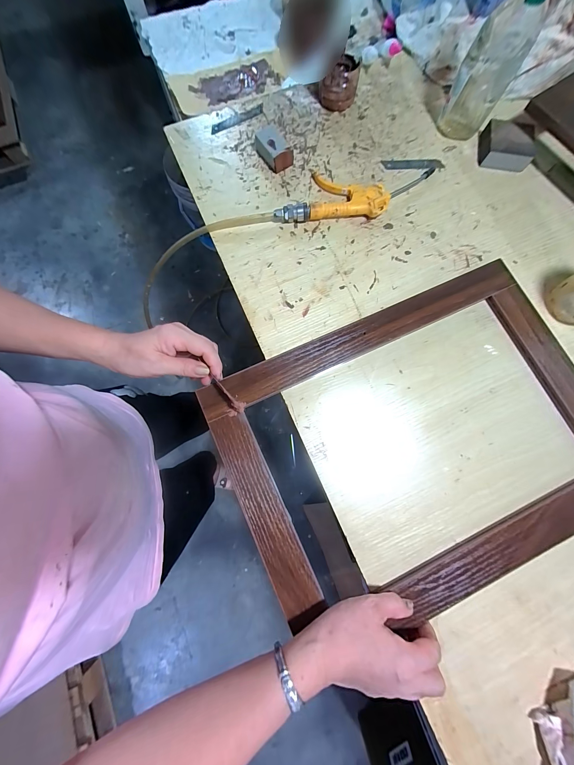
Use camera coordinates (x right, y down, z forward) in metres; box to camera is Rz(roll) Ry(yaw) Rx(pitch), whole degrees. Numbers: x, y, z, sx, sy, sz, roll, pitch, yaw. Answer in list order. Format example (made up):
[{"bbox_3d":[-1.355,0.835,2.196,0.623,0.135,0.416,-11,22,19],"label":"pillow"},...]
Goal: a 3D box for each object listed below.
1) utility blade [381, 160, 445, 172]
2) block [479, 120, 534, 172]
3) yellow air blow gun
[{"bbox_3d":[0.206,-0.355,0.449,0.100,0.004,0.021,-1,78,-1],"label":"utility blade"},{"bbox_3d":[0.350,-0.375,0.436,0.072,0.029,0.067,11,78,2],"label":"block"},{"bbox_3d":[0.105,-0.291,0.420,0.248,0.024,0.082,-5,78,-2],"label":"yellow air blow gun"}]

